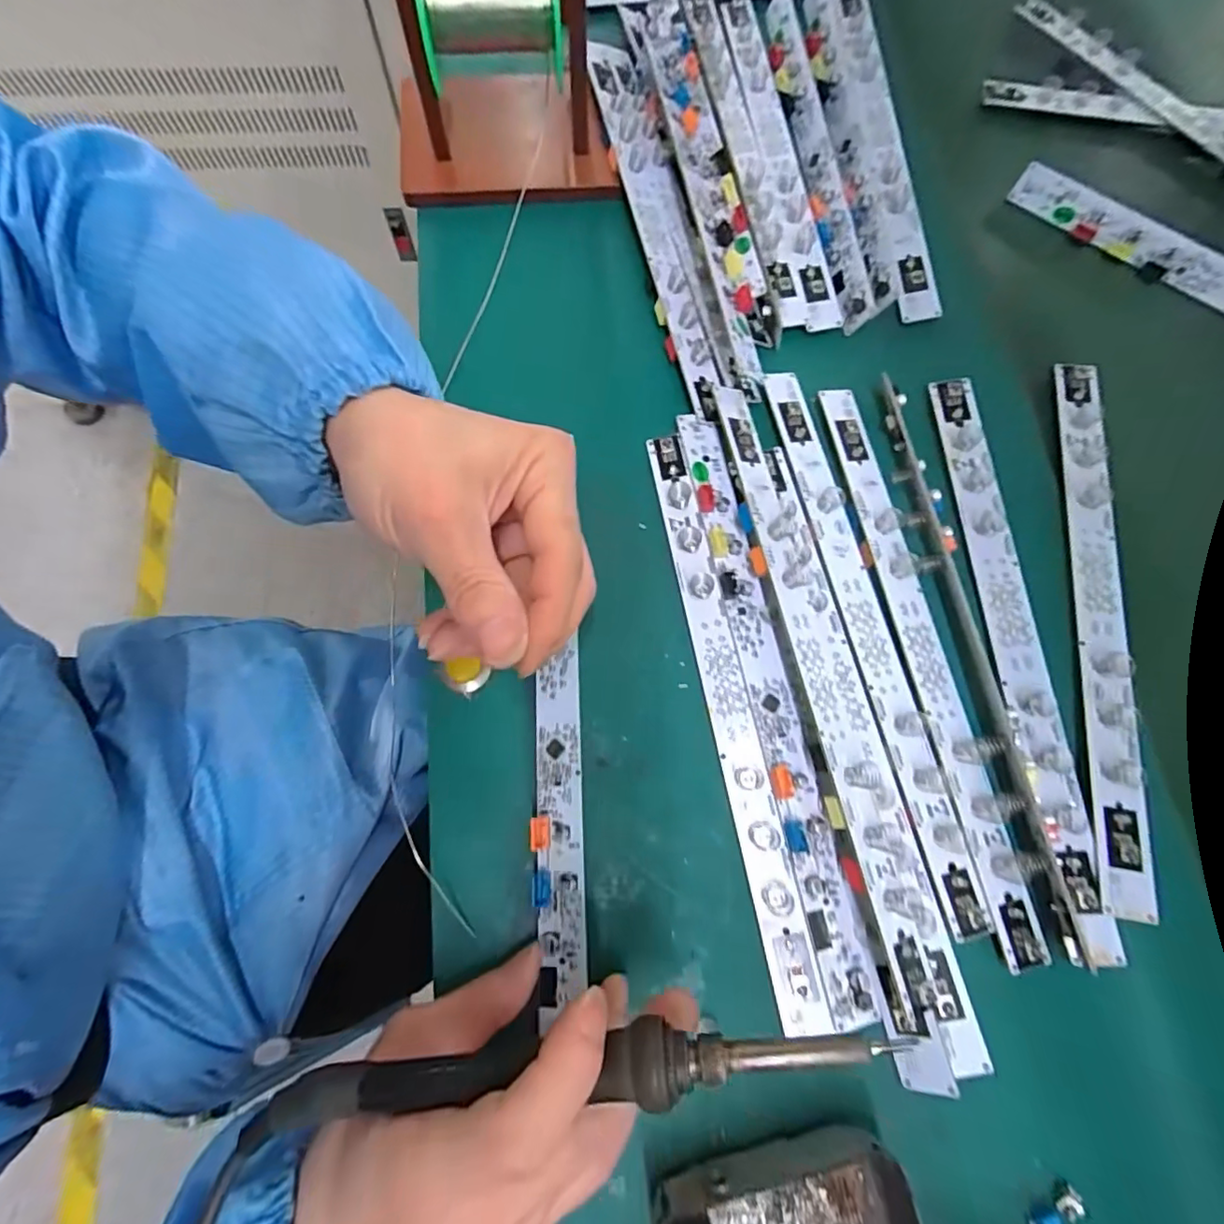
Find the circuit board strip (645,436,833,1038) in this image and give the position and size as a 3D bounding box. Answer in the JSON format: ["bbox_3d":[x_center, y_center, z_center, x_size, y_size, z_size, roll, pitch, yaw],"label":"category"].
[{"bbox_3d":[0.053,0.039,0.269,0.021,0.005,0.274,-15,73,12],"label":"circuit board strip"}]

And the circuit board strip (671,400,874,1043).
[{"bbox_3d":[0.072,0.032,0.268,0.021,0.008,0.285,-9,74,-5],"label":"circuit board strip"}]

